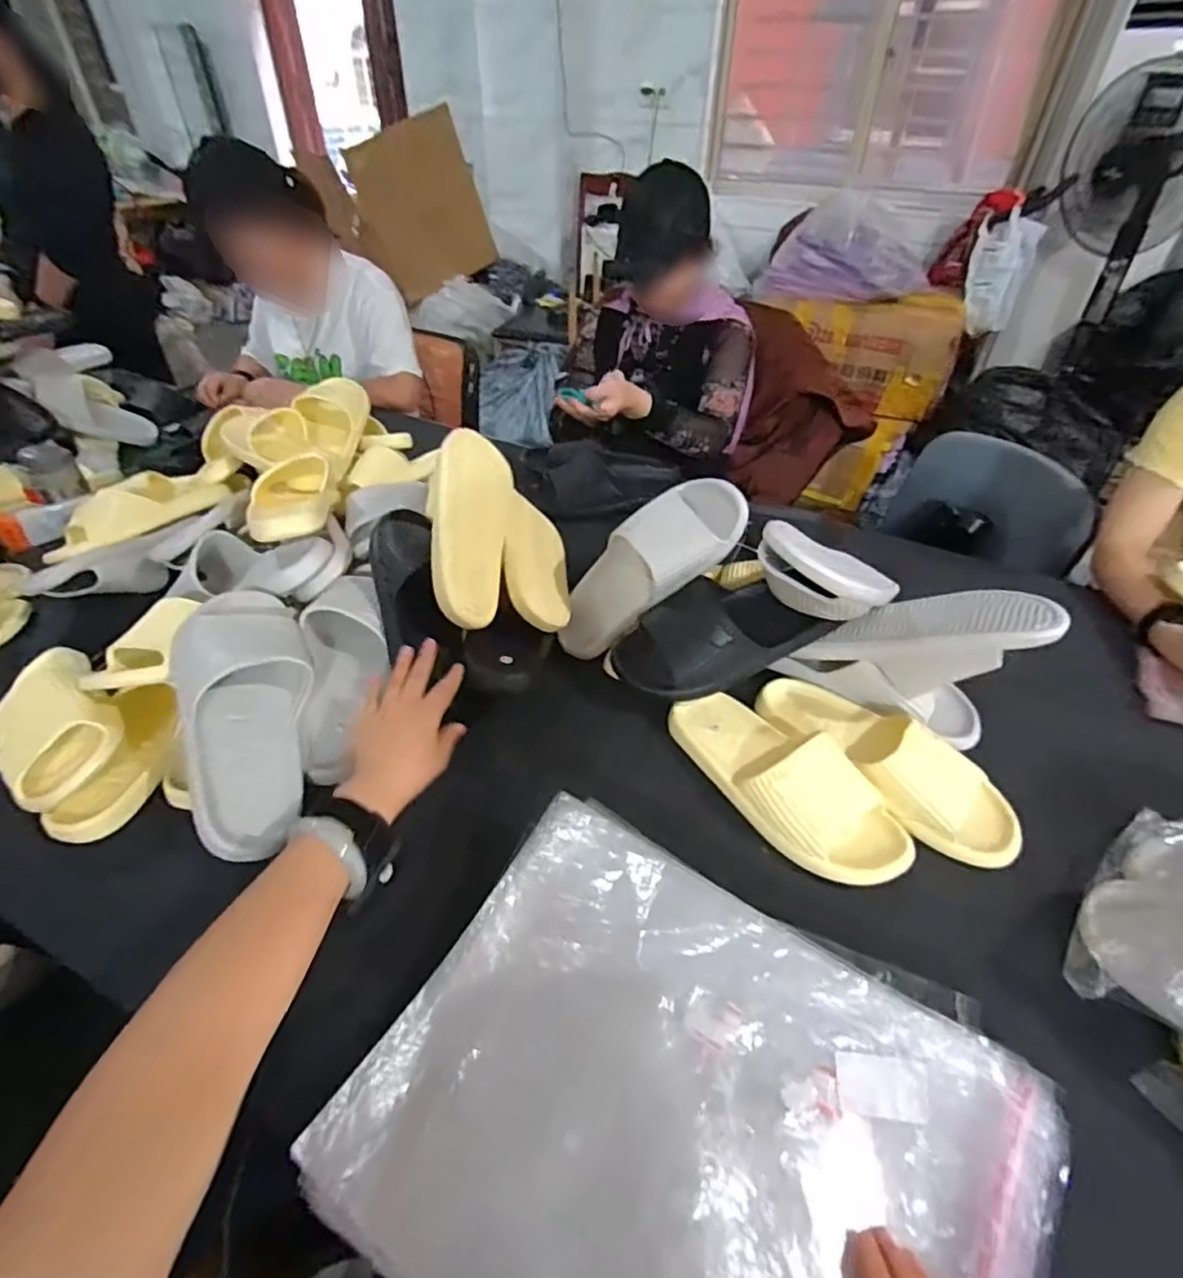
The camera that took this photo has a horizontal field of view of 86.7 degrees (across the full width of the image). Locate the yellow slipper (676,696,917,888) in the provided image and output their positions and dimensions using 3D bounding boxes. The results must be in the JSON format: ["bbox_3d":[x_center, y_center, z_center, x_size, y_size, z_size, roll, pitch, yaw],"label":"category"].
[{"bbox_3d":[0.183,0.127,0.604,0.101,0.054,0.253,-26,48,-27],"label":"yellow slipper"}]

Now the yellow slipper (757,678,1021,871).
[{"bbox_3d":[0.290,0.107,0.623,0.100,0.056,0.267,-28,49,-29],"label":"yellow slipper"}]

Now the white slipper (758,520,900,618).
[{"bbox_3d":[0.253,-0.062,0.676,0.100,0.082,0.227,38,14,34],"label":"white slipper"}]

